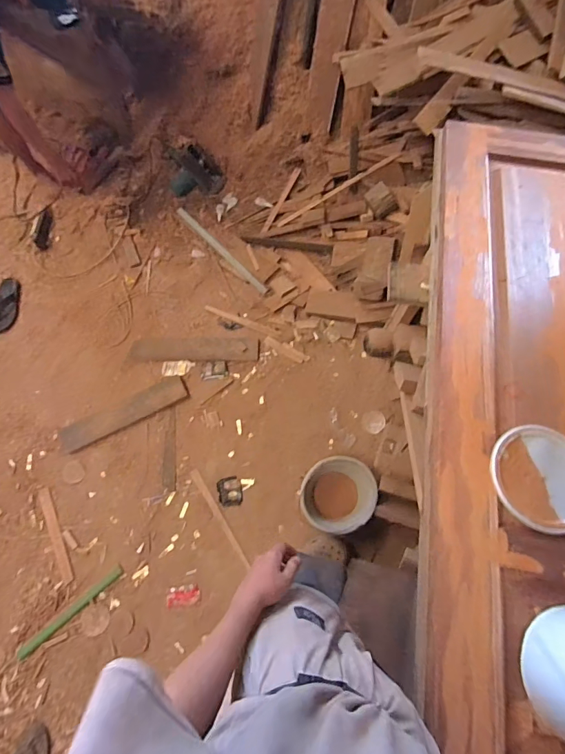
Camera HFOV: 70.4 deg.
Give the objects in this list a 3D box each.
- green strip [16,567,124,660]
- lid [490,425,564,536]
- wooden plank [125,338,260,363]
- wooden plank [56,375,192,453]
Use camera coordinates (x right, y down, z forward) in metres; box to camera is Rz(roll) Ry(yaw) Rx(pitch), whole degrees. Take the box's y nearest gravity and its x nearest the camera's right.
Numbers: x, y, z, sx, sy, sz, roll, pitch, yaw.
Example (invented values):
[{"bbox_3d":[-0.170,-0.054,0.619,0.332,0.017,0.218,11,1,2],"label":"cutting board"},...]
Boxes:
[{"bbox_3d":[-0.726,0.808,1.384,0.405,0.018,0.034,-39,72,-14],"label":"green strip"},{"bbox_3d":[0.449,0.171,0.684,0.172,0.013,0.173,0,67,1],"label":"lid"},{"bbox_3d":[-0.384,-0.120,1.727,0.561,0.012,0.104,0,67,1],"label":"wooden plank"},{"bbox_3d":[-0.638,0.148,1.635,0.522,0.015,0.114,-26,70,-10],"label":"wooden plank"}]

